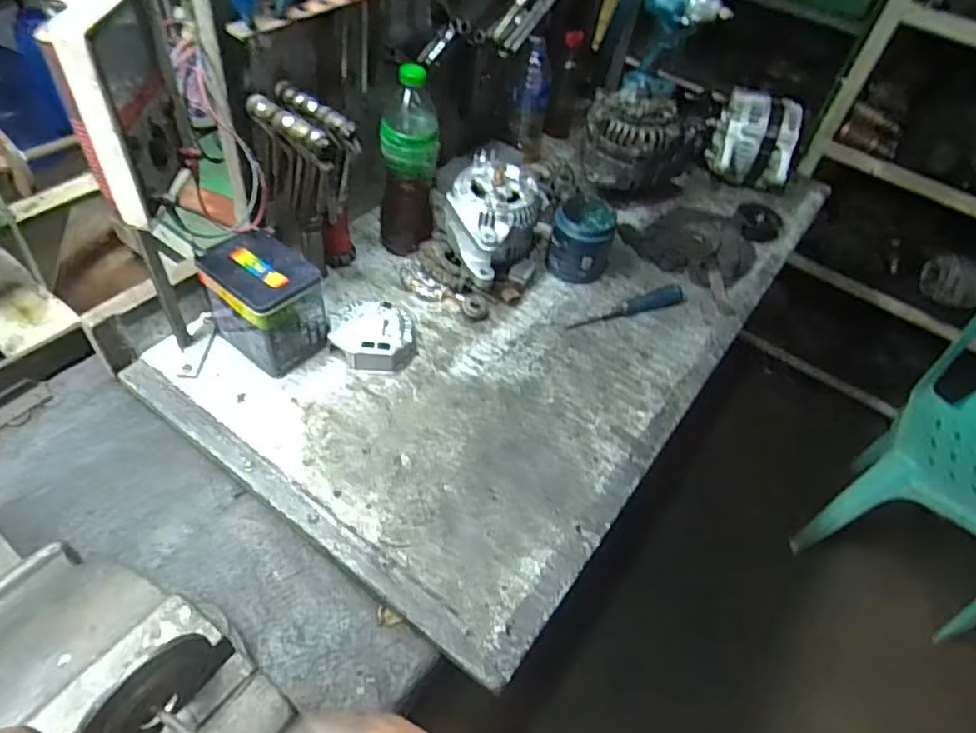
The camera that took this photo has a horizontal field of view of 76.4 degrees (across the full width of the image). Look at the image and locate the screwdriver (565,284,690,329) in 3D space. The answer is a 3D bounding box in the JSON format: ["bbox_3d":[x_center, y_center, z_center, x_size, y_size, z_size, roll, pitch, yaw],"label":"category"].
[{"bbox_3d":[0.206,-0.091,0.923,0.185,0.029,0.032,-9,51,-16],"label":"screwdriver"}]

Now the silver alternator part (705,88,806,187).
[{"bbox_3d":[0.481,-0.401,1.134,0.138,0.145,0.119,15,49,4],"label":"silver alternator part"}]

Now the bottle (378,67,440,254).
[{"bbox_3d":[-0.111,-0.273,0.862,0.082,0.262,0.070,-2,50,-10],"label":"bottle"}]

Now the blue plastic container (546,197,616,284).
[{"bbox_3d":[0.144,-0.193,0.944,0.093,0.088,0.102,16,49,5],"label":"blue plastic container"}]

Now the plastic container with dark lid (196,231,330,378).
[{"bbox_3d":[-0.276,-0.082,0.764,0.130,0.121,0.093,36,54,21],"label":"plastic container with dark lid"}]

